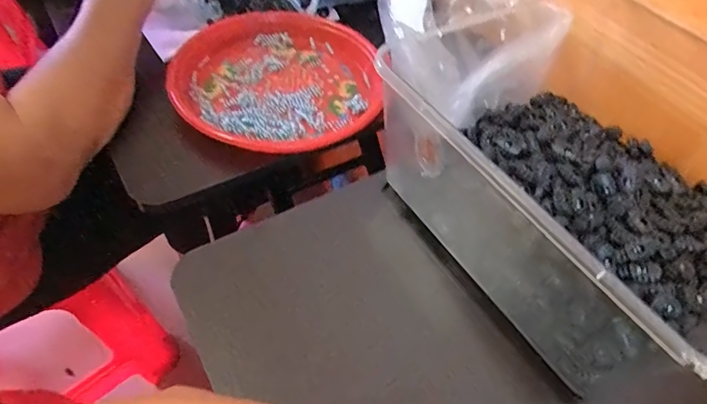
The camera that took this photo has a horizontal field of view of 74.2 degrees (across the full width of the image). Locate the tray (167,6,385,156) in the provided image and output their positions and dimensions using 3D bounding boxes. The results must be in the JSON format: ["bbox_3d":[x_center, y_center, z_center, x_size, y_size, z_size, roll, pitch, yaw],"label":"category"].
[{"bbox_3d":[-0.090,-0.154,0.549,0.242,0.043,0.263,1,51,-5],"label":"tray"}]

